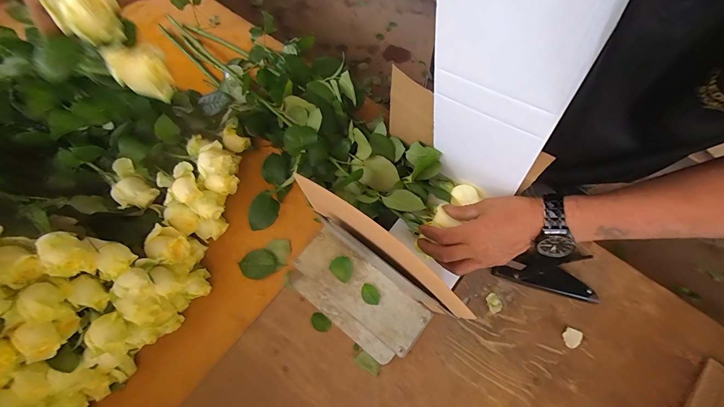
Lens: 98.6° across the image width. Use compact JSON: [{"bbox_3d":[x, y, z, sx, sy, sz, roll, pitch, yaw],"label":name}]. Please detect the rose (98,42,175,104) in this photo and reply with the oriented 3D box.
[{"bbox_3d":[-0.247,-0.155,0.354,0.051,0.054,0.050,0,73,1],"label":"rose"}]

